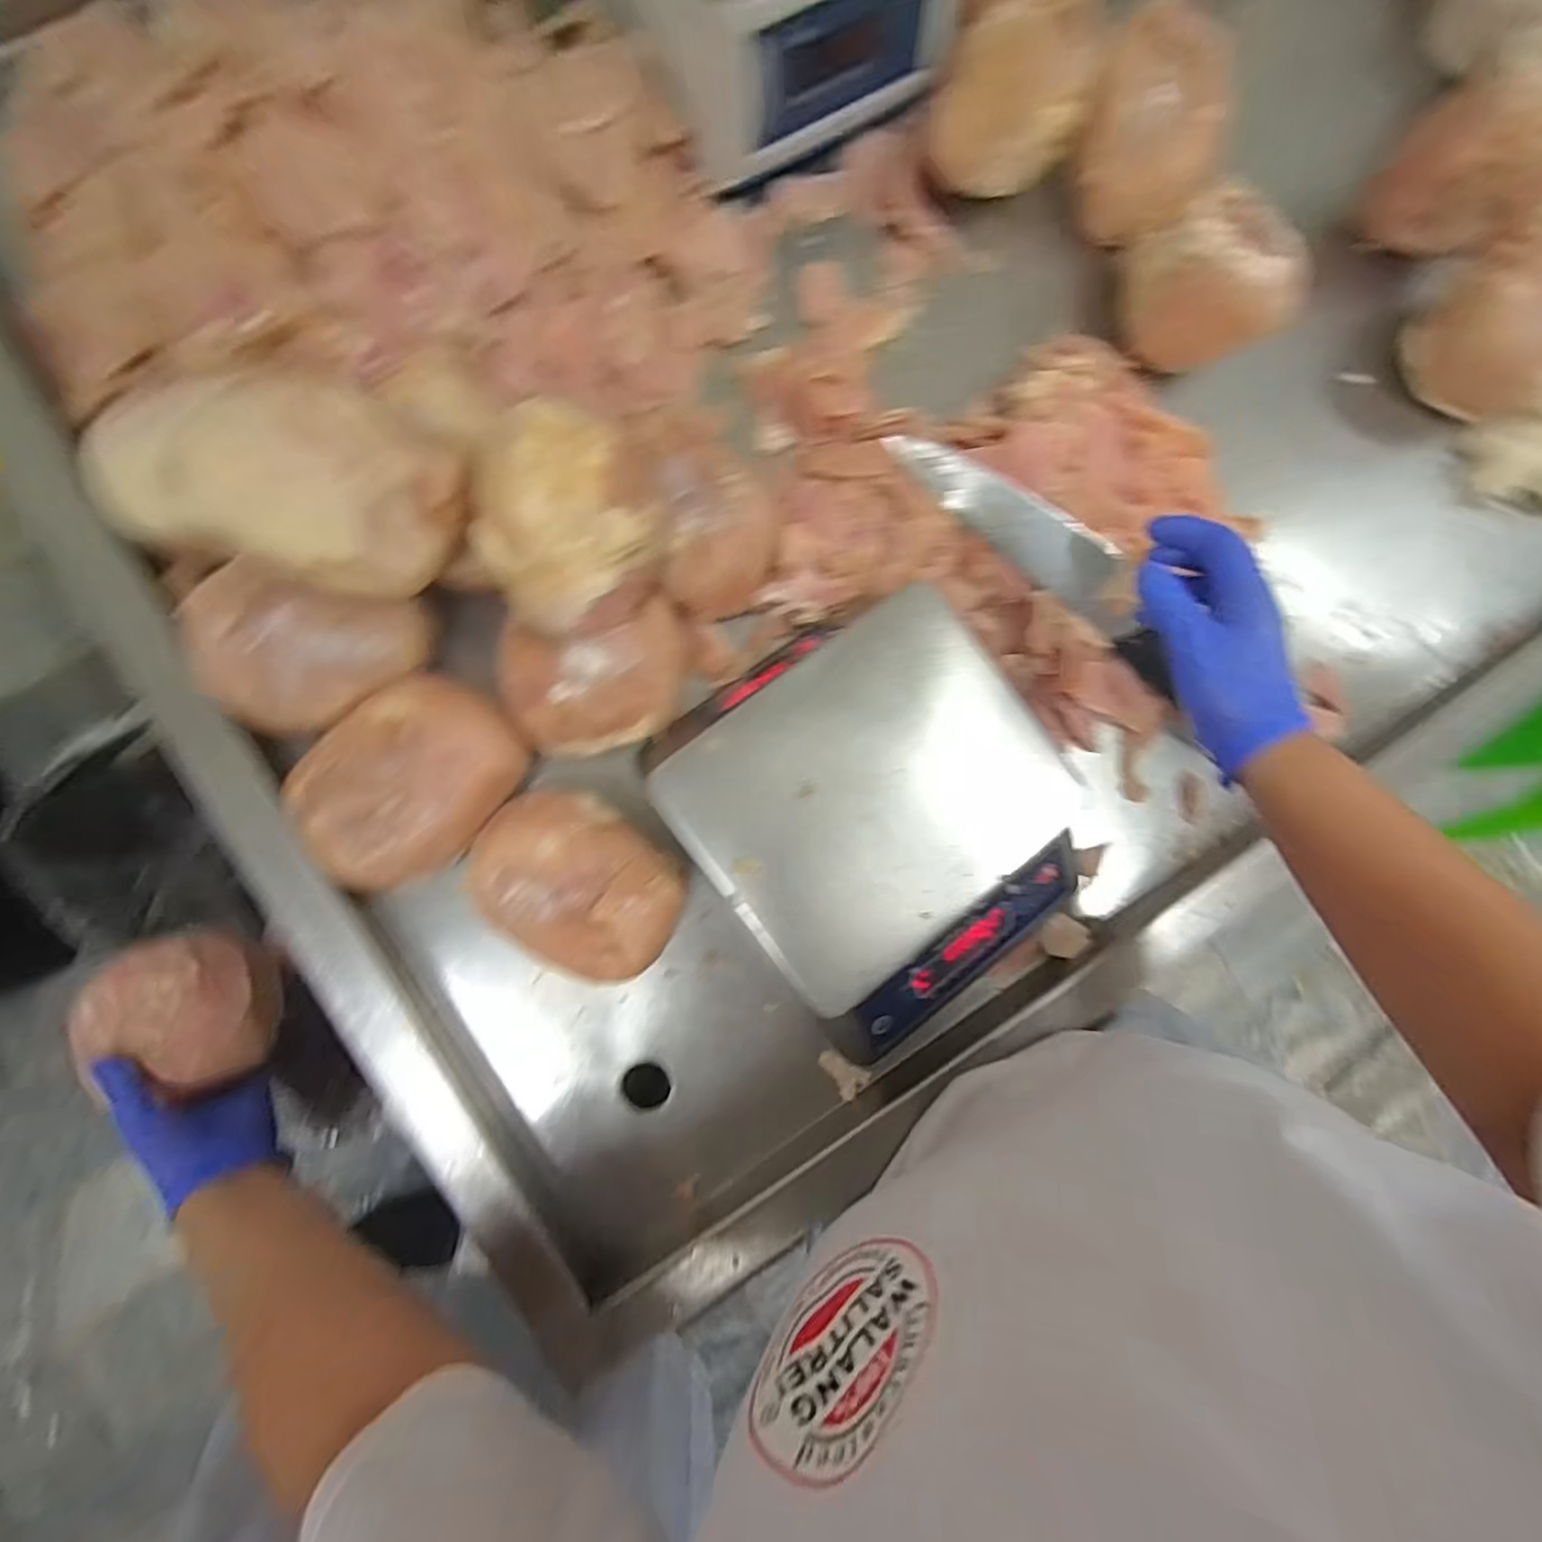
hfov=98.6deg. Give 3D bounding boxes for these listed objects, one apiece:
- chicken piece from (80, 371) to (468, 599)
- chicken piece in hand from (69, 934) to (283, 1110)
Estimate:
[{"bbox_3d":[-0.267,-0.163,0.392,0.172,0.062,0.106,9,85,-9],"label":"chicken piece"},{"bbox_3d":[-0.450,0.181,0.494,0.116,0.050,0.106,-6,87,-10],"label":"chicken piece in hand"}]

